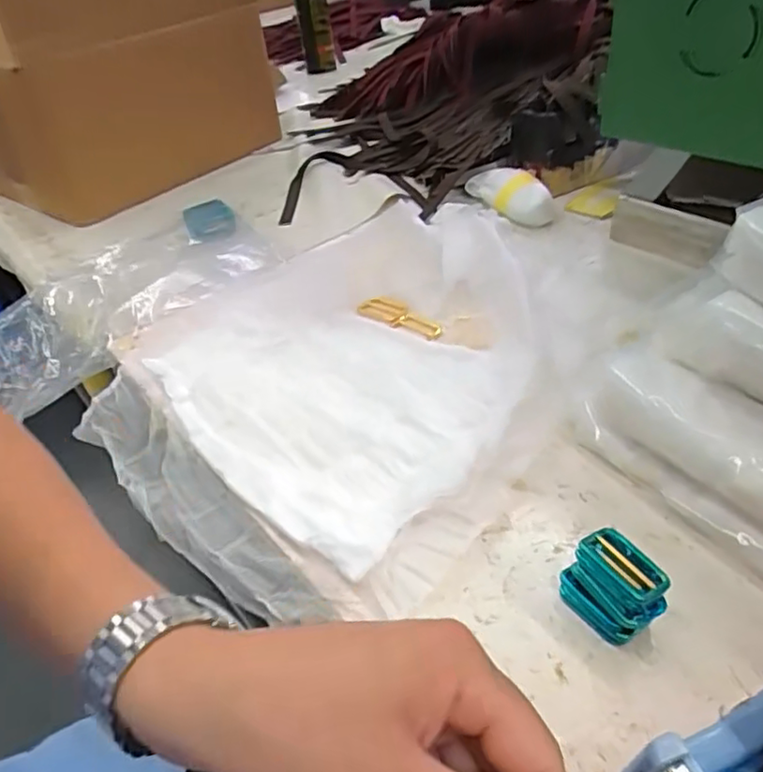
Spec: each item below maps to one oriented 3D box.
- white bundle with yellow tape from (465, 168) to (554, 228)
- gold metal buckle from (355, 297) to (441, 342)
[{"bbox_3d":[0.149,-0.222,0.720,0.055,0.036,0.110,-21,42,-14],"label":"white bundle with yellow tape"},{"bbox_3d":[0.020,-0.064,0.579,0.089,0.008,0.034,28,52,35],"label":"gold metal buckle"}]

